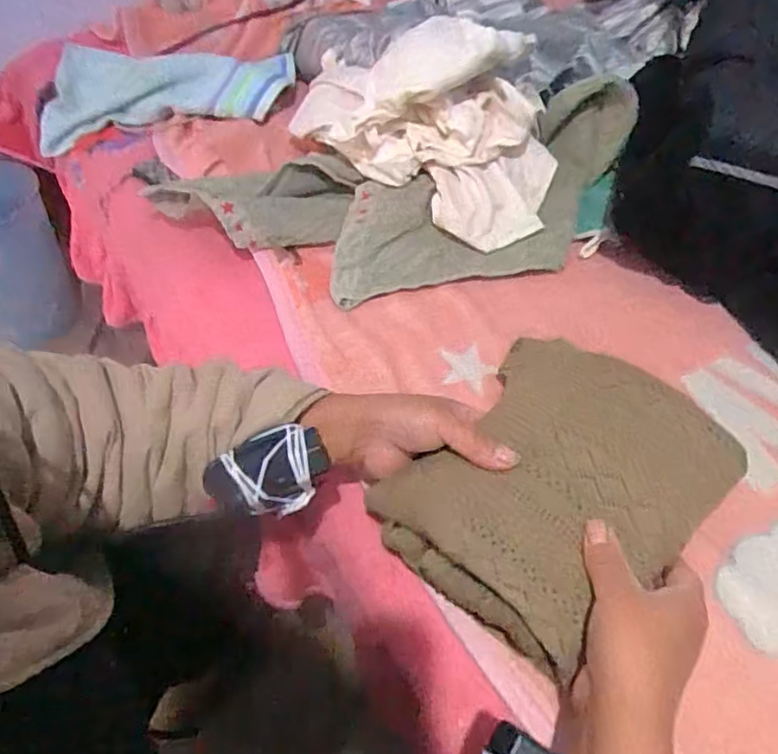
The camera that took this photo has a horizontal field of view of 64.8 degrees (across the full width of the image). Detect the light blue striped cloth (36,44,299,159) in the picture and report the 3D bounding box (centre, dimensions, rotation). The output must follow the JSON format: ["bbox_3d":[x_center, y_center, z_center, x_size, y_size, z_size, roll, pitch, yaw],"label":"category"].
[{"bbox_3d":[-0.319,-0.404,0.871,0.358,0.093,0.127,-2,49,-2],"label":"light blue striped cloth"}]

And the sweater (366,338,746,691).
[{"bbox_3d":[0.122,0.060,0.423,0.176,0.045,0.237,35,58,26],"label":"sweater"}]

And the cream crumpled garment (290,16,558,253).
[{"bbox_3d":[0.035,-0.309,0.704,0.367,0.149,0.193,30,56,24],"label":"cream crumpled garment"}]

